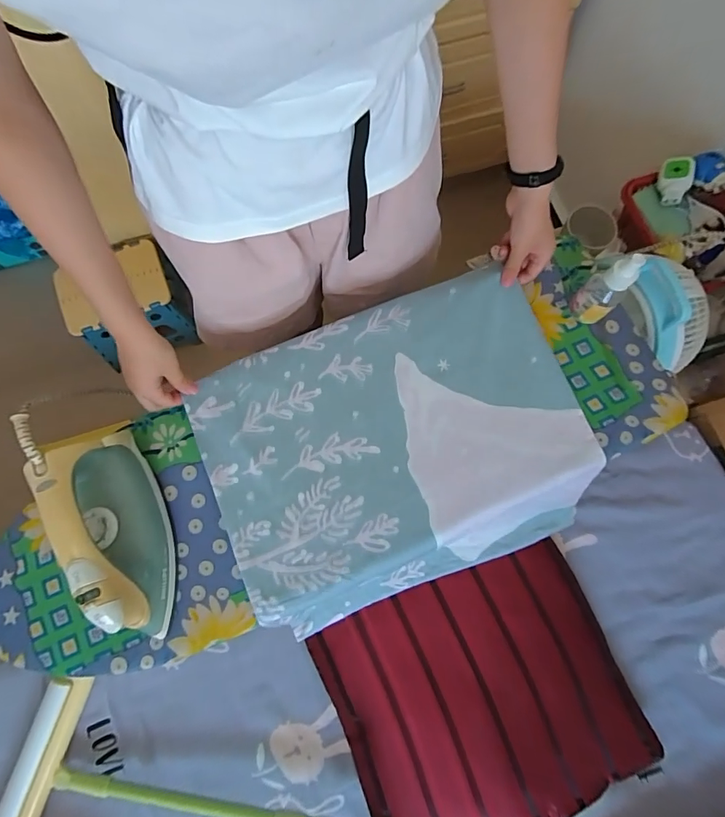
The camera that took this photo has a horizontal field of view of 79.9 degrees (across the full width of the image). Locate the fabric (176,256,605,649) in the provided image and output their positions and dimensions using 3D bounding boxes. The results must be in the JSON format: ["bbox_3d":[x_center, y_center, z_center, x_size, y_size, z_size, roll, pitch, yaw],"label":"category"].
[{"bbox_3d":[0.042,0.067,0.613,0.452,0.172,0.370,-21,77,-5],"label":"fabric"}]

